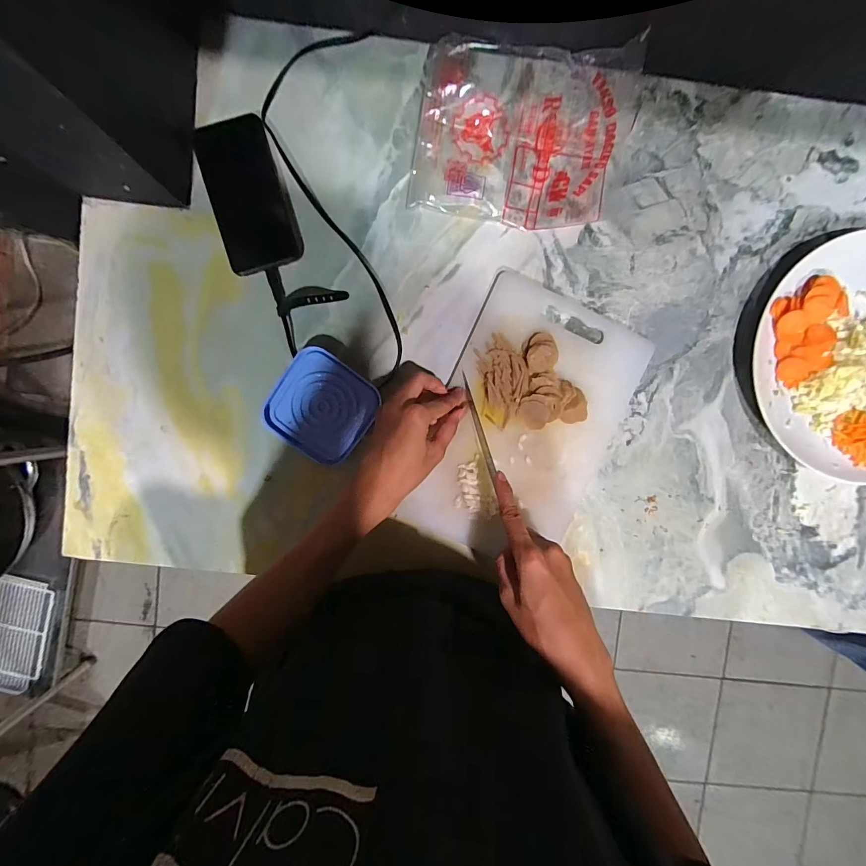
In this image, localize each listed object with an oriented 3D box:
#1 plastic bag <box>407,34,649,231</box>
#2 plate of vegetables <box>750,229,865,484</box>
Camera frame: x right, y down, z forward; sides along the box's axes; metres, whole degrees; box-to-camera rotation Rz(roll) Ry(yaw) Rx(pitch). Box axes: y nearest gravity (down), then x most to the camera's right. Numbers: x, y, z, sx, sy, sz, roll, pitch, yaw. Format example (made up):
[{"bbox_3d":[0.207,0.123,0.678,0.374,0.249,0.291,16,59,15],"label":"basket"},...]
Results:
[{"bbox_3d":[0.096,-0.317,0.412,0.220,0.030,0.177,8,94,-2],"label":"plastic bag"},{"bbox_3d":[0.468,-0.074,0.414,0.229,0.073,0.259,-13,94,0],"label":"plate of vegetables"}]

